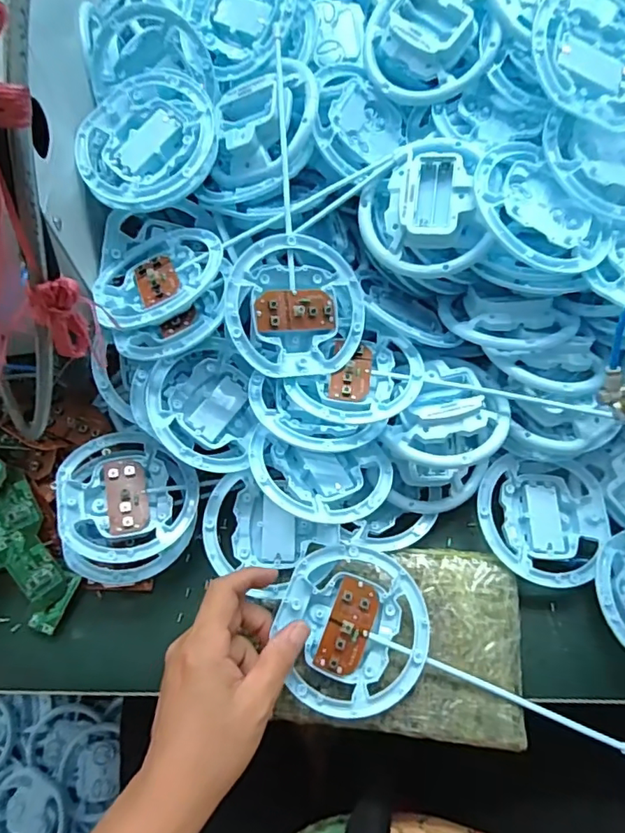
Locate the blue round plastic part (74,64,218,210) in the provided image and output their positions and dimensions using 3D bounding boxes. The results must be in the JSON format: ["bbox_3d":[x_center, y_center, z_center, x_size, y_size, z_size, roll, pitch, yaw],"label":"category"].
[{"bbox_3d":[-0.123,-0.207,0.402,0.101,0.023,0.110,-1,80,6],"label":"blue round plastic part"}]

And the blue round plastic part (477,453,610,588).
[{"bbox_3d":[0.179,0.081,0.413,0.099,0.023,0.096,-1,63,2],"label":"blue round plastic part"}]

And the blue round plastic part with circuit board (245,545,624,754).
[{"bbox_3d":[0.082,0.173,0.357,0.251,0.028,0.102,26,67,5],"label":"blue round plastic part with circuit board"}]

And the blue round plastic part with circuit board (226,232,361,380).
[{"bbox_3d":[-0.013,-0.079,0.391,0.102,0.015,0.100,0,91,-22],"label":"blue round plastic part with circuit board"}]

